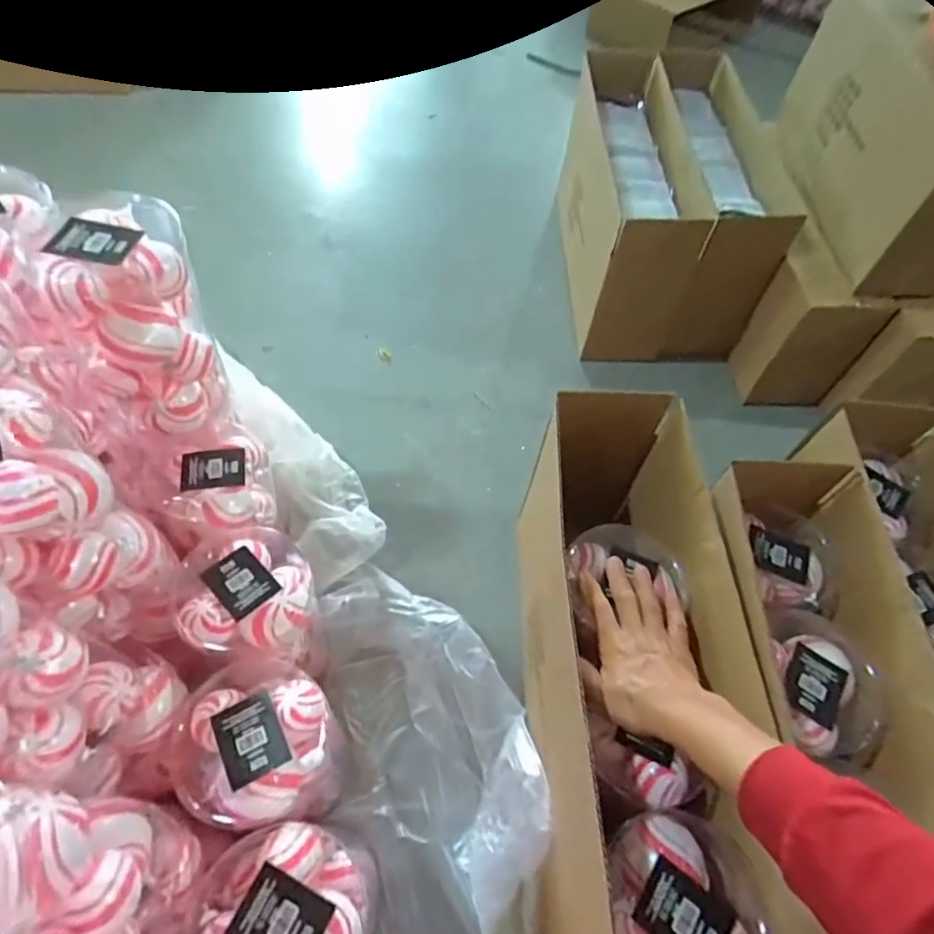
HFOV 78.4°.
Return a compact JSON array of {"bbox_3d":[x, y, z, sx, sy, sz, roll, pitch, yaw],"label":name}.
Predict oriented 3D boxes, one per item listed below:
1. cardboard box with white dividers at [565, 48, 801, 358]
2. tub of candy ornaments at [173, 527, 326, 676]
[{"bbox_3d":[0.357,-0.507,1.058,0.307,0.249,0.593,2,58,-3],"label":"cardboard box with white dividers"},{"bbox_3d":[-0.204,0.124,0.571,0.124,0.089,0.124,3,57,-3],"label":"tub of candy ornaments"}]

